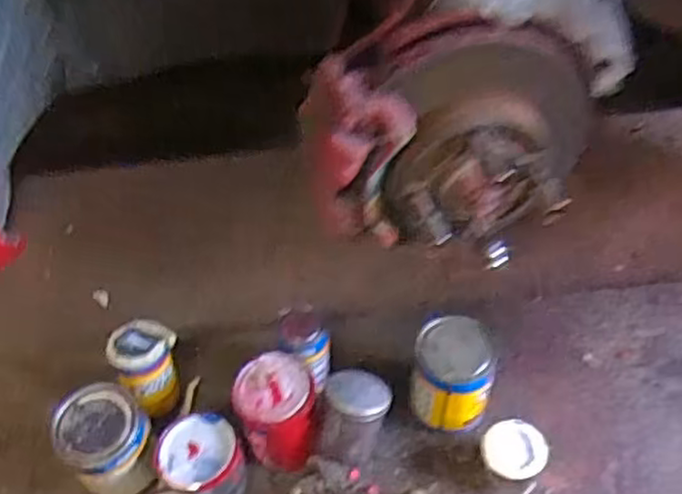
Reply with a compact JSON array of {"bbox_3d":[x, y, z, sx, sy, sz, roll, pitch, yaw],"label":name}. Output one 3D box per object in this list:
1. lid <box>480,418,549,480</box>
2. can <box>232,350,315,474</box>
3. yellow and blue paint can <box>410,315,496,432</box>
[{"bbox_3d":[0.217,0.250,0.876,0.077,0.025,0.070,0,47,0],"label":"lid"},{"bbox_3d":[-0.082,0.217,0.911,0.099,0.130,0.105,0,47,0],"label":"can"},{"bbox_3d":[0.147,0.177,0.951,0.099,0.149,0.093,0,47,0],"label":"yellow and blue paint can"}]

